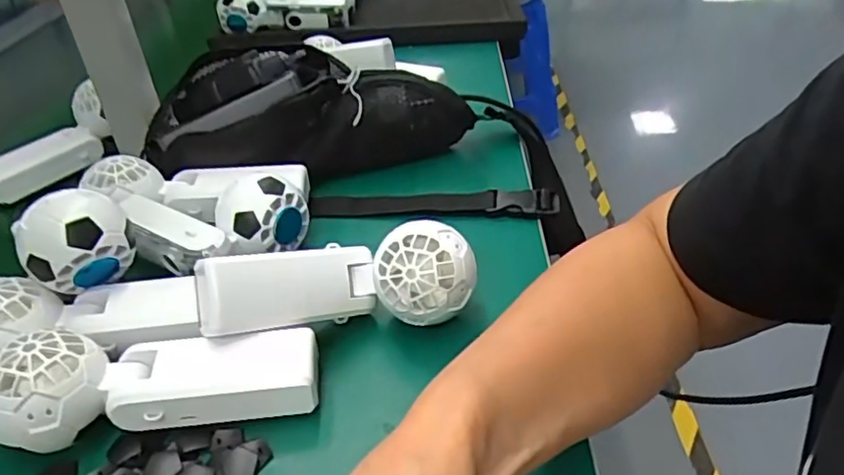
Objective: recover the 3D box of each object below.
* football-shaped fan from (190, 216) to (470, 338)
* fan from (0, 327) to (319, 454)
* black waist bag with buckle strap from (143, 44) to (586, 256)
[{"bbox_3d":[-0.049,0.032,0.375,0.156,0.074,0.053,-12,36,-9],"label":"football-shaped fan"},{"bbox_3d":[-0.144,0.076,0.336,0.171,0.055,0.053,-11,36,-7],"label":"fan"},{"bbox_3d":[-0.044,-0.083,0.530,0.362,0.100,0.156,10,36,-5],"label":"black waist bag with buckle strap"}]

